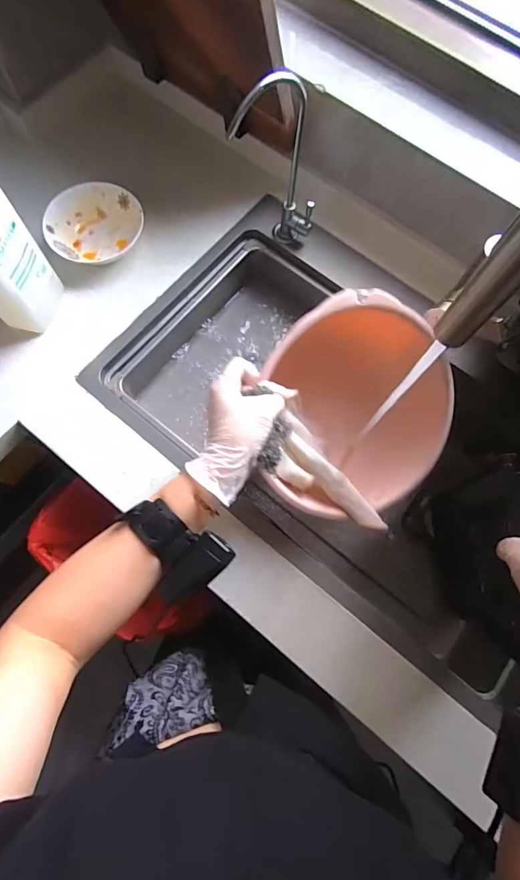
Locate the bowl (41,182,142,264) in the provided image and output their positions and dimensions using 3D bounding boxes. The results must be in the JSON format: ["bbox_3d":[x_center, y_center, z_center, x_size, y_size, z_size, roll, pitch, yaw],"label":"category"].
[{"bbox_3d":[-0.255,-0.330,0.650,0.136,0.039,0.129,0,74,-2],"label":"bowl"}]

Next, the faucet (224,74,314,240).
[{"bbox_3d":[0.017,-0.347,0.560,0.120,0.237,0.044,-15,75,-6],"label":"faucet"}]

